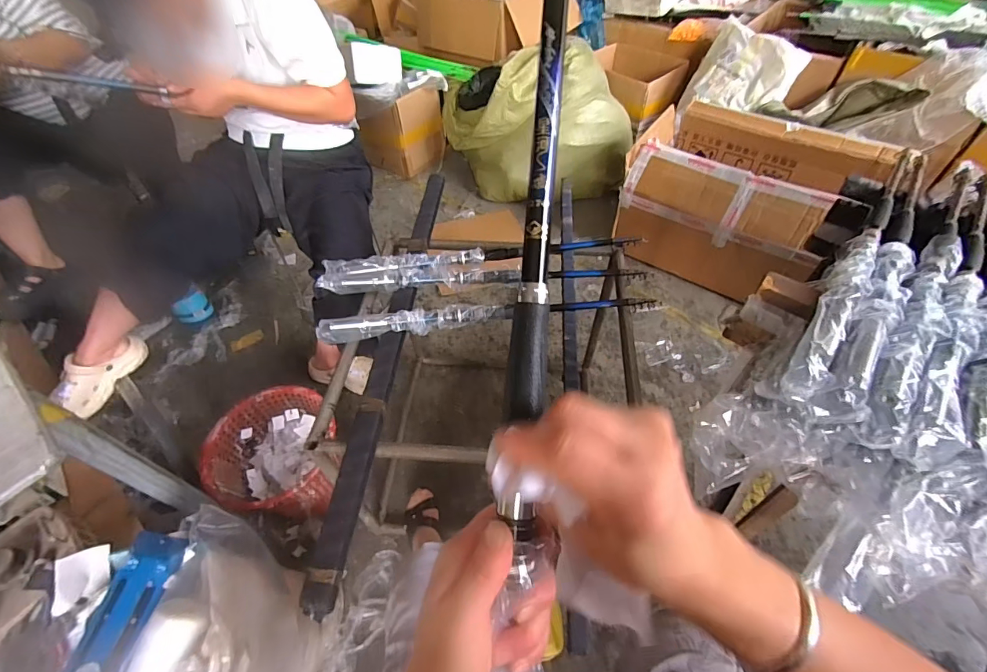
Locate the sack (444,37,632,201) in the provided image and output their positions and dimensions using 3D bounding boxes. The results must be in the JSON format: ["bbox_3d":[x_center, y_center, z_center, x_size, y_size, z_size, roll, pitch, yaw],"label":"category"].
[{"bbox_3d":[0.188,-0.866,1.793,0.678,0.465,0.441,-15,52,-9],"label":"sack"}]

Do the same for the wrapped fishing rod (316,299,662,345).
[{"bbox_3d":[-0.009,-0.044,0.807,0.623,0.039,0.053,-7,51,-3],"label":"wrapped fishing rod"}]

